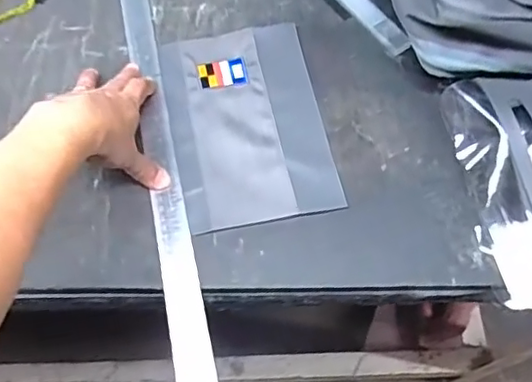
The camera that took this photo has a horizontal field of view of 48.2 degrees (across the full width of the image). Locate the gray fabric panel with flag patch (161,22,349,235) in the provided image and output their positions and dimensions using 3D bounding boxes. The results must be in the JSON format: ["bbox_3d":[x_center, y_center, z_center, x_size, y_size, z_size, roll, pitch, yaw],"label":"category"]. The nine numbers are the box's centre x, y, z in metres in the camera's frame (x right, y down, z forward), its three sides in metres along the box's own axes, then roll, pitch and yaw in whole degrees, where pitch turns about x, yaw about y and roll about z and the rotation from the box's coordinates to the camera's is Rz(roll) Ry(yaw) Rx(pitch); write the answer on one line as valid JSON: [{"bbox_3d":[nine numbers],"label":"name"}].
[{"bbox_3d":[-0.019,-0.071,0.597,0.149,0.007,0.221,-10,65,-6],"label":"gray fabric panel with flag patch"}]

